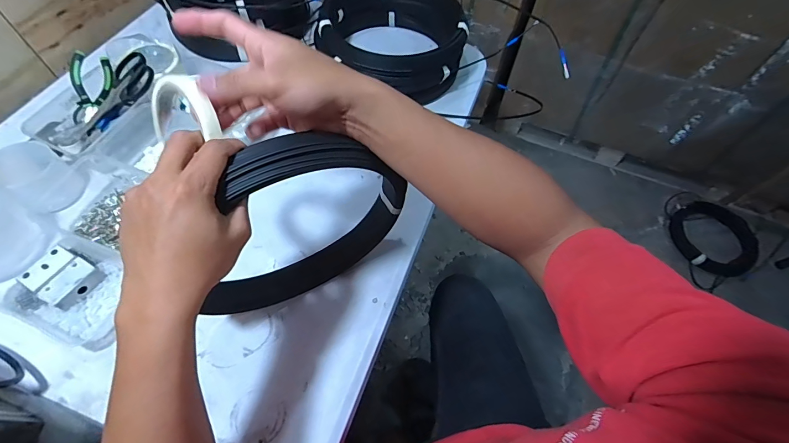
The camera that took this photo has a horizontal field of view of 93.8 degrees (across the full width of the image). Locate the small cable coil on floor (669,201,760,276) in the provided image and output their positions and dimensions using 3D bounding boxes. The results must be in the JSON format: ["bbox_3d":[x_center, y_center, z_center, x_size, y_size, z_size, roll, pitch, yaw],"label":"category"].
[{"bbox_3d":[1.211,0.067,1.407,0.293,0.079,0.298,2,60,-3],"label":"small cable coil on floor"}]

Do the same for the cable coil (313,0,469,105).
[{"bbox_3d":[0.000,-0.357,0.725,0.260,0.103,0.247,2,60,-3],"label":"cable coil"}]

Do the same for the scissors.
[{"bbox_3d":[-0.470,-0.196,0.605,0.194,0.018,0.092,-38,66,7],"label":"scissors"}]

